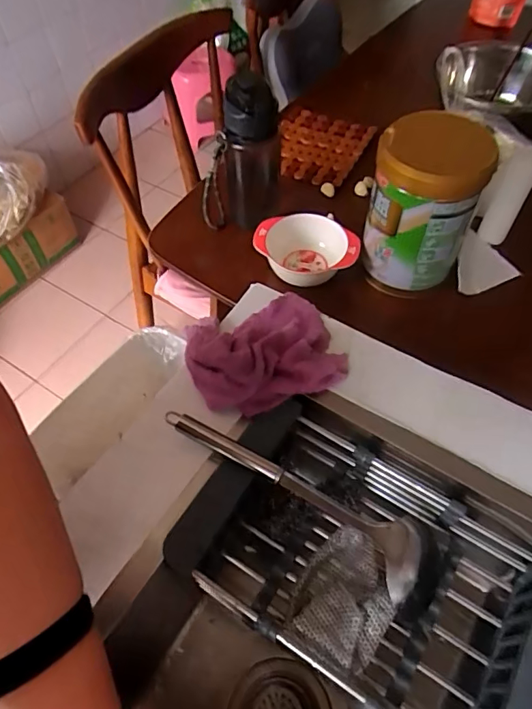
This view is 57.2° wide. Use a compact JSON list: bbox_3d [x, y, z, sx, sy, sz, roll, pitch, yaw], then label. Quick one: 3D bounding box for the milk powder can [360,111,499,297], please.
[{"bbox_3d":[0.191,-0.180,0.608,0.125,0.182,0.118,-1,56,1],"label":"milk powder can"}]

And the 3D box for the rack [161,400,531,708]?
[{"bbox_3d":[0.089,0.190,0.450,0.331,0.098,0.203,26,60,18],"label":"rack"}]

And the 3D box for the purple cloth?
[{"bbox_3d":[-0.004,-0.011,0.519,0.159,0.047,0.133,-20,58,-12],"label":"purple cloth"}]

